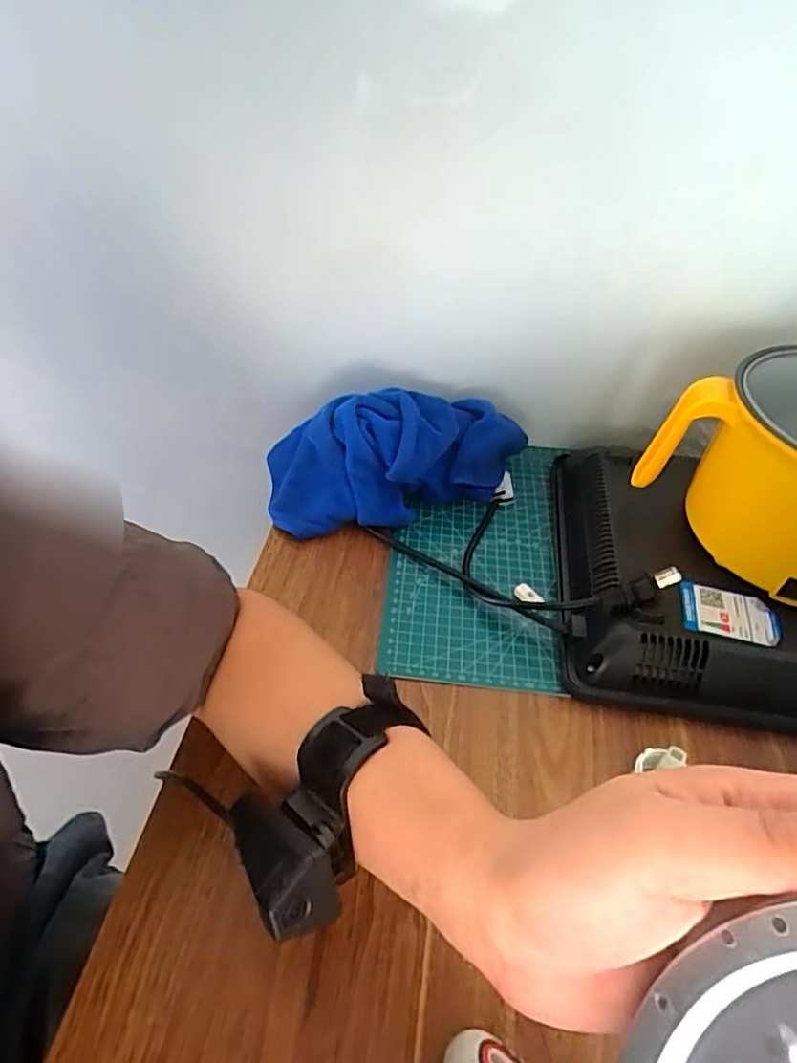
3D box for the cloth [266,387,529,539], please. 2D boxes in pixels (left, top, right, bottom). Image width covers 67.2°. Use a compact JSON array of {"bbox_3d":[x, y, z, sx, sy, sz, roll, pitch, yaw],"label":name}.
[{"bbox_3d":[0.003,-0.068,0.547,0.239,0.090,0.101,-4,46,-9],"label":"cloth"}]

